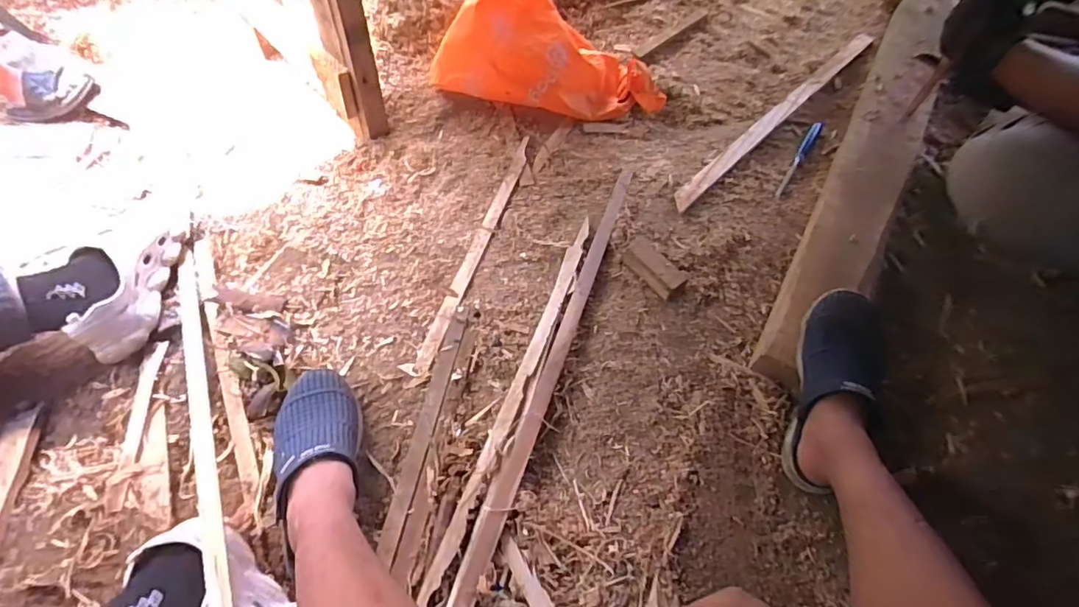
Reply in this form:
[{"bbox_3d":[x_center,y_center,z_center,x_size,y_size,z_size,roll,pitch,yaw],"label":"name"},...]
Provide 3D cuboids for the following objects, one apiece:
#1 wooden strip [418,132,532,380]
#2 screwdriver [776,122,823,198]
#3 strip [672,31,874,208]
[{"bbox_3d":[-0.097,-0.104,0.912,0.025,0.007,0.493,16,61,6],"label":"wooden strip"},{"bbox_3d":[0.496,-0.279,1.045,0.019,0.016,0.230,30,64,14],"label":"screwdriver"},{"bbox_3d":[0.493,-0.391,1.111,0.713,0.016,0.050,-41,48,-23],"label":"strip"}]

